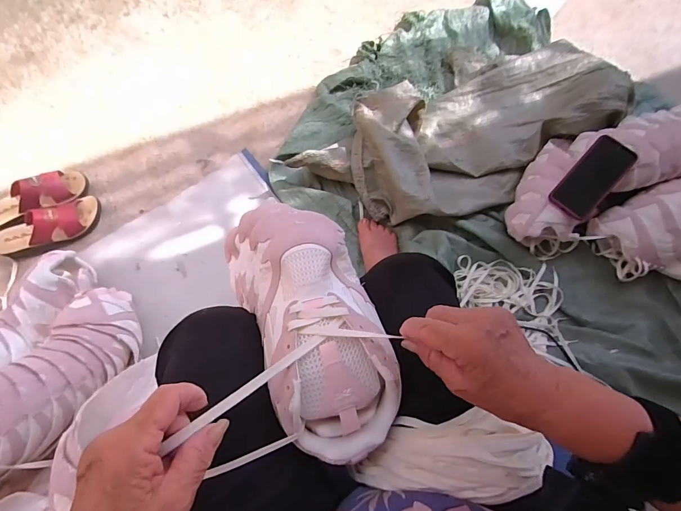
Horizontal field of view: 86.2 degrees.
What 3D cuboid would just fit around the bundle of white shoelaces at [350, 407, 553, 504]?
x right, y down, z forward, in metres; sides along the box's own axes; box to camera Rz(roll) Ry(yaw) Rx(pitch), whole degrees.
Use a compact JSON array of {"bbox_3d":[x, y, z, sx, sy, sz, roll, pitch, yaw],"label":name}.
[{"bbox_3d":[0.094,0.187,0.340,0.178,0.036,0.069,-13,70,18],"label":"bundle of white shoelaces"}]

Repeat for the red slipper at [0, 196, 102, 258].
[{"bbox_3d":[-0.669,-0.065,0.819,0.231,0.081,0.087,-26,73,-8],"label":"red slipper"}]

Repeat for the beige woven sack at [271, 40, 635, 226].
[{"bbox_3d":[0.276,-0.292,0.863,0.735,0.142,0.370,-30,75,-9],"label":"beige woven sack"}]

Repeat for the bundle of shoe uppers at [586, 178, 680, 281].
[{"bbox_3d":[0.749,-0.059,0.801,0.353,0.134,0.207,-18,74,-5],"label":"bundle of shoe uppers"}]

